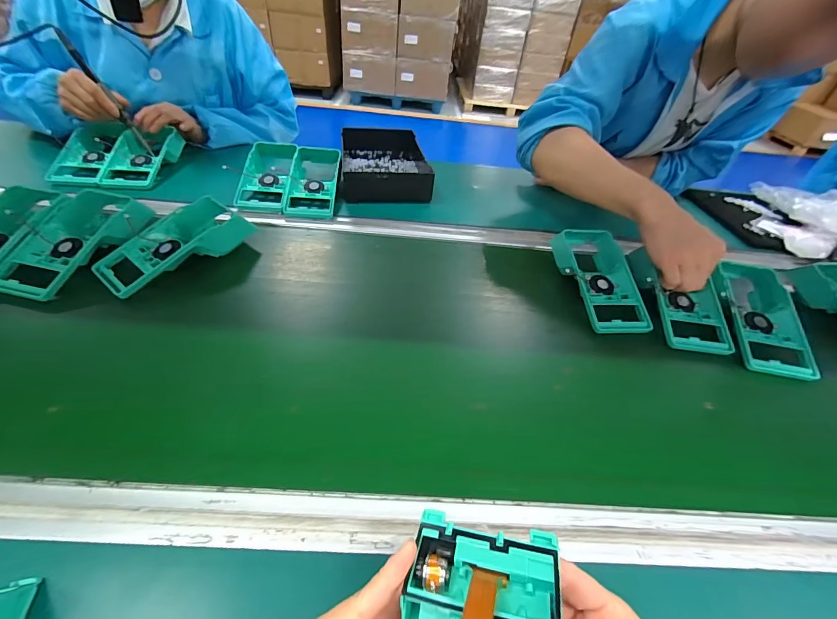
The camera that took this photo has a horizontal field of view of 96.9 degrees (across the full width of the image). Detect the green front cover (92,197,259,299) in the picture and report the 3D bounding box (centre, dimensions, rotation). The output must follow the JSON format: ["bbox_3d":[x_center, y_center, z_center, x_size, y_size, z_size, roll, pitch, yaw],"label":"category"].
[{"bbox_3d":[-0.317,-0.089,0.487,0.090,0.041,0.185,27,46,23],"label":"green front cover"}]

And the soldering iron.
[{"bbox_3d":[-0.531,-0.359,0.643,0.020,0.190,0.018,-9,34,28],"label":"soldering iron"}]

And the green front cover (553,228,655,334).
[{"bbox_3d":[0.255,-0.059,0.519,0.093,0.045,0.191,0,41,-6],"label":"green front cover"}]

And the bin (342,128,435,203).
[{"bbox_3d":[-0.067,-0.291,0.736,0.159,0.051,0.247,-3,42,-10],"label":"bin"}]

